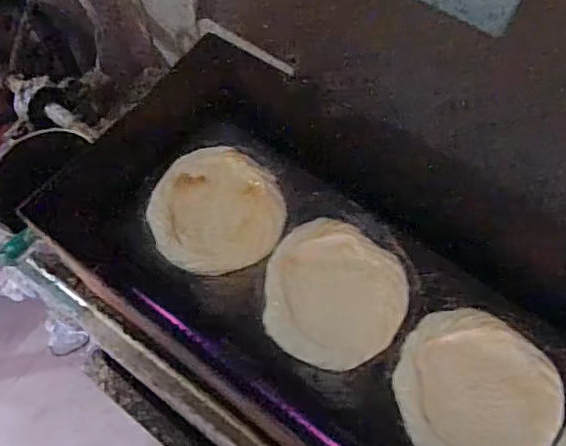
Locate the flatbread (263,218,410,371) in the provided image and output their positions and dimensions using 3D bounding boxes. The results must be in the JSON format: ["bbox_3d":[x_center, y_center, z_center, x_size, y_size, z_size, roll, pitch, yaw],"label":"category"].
[{"bbox_3d":[0.046,0.068,0.550,0.137,0.013,0.130,0,63,1],"label":"flatbread"}]

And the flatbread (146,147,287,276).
[{"bbox_3d":[-0.070,-0.015,0.597,0.134,0.016,0.134,0,63,1],"label":"flatbread"}]

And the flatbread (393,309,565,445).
[{"bbox_3d":[0.173,0.151,0.508,0.140,0.014,0.135,0,63,1],"label":"flatbread"}]

